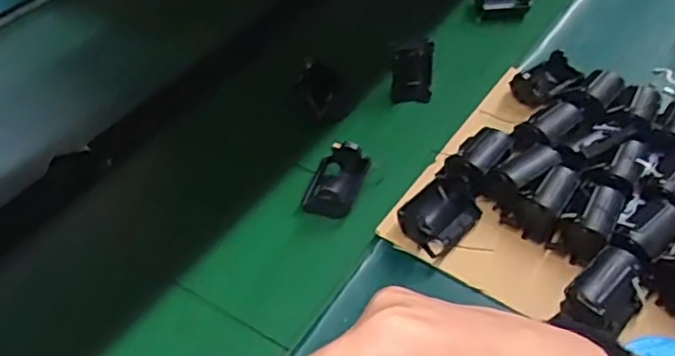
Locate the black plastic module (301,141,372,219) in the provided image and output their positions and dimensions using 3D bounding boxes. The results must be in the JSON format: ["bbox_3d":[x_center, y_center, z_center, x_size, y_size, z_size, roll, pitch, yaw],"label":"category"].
[{"bbox_3d":[0.000,0.002,0.648,0.053,0.043,0.075,12,49,14],"label":"black plastic module"}]

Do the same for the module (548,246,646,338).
[{"bbox_3d":[0.218,0.096,0.528,0.048,0.041,0.070,34,57,30],"label":"module"}]

